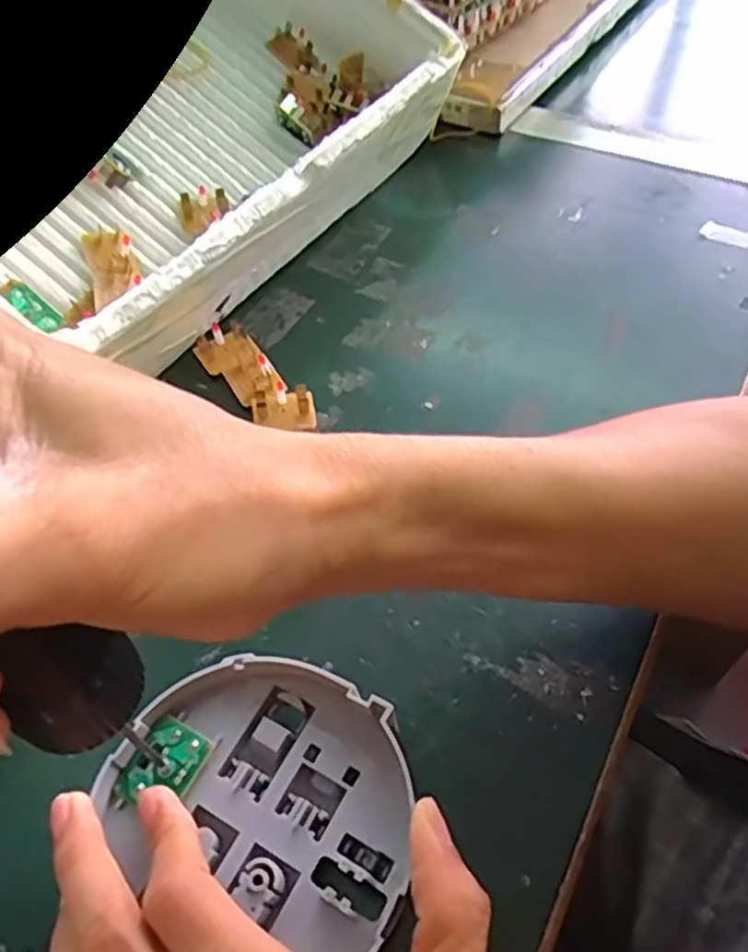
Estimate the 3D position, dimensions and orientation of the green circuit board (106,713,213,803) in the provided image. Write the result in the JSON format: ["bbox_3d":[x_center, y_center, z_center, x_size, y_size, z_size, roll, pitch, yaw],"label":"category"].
[{"bbox_3d":[-0.073,0.099,0.250,0.024,0.005,0.029,27,59,22],"label":"green circuit board"}]

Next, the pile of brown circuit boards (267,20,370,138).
[{"bbox_3d":[-0.031,-0.255,0.471,0.063,0.018,0.089,-9,66,-7],"label":"pile of brown circuit boards"}]

